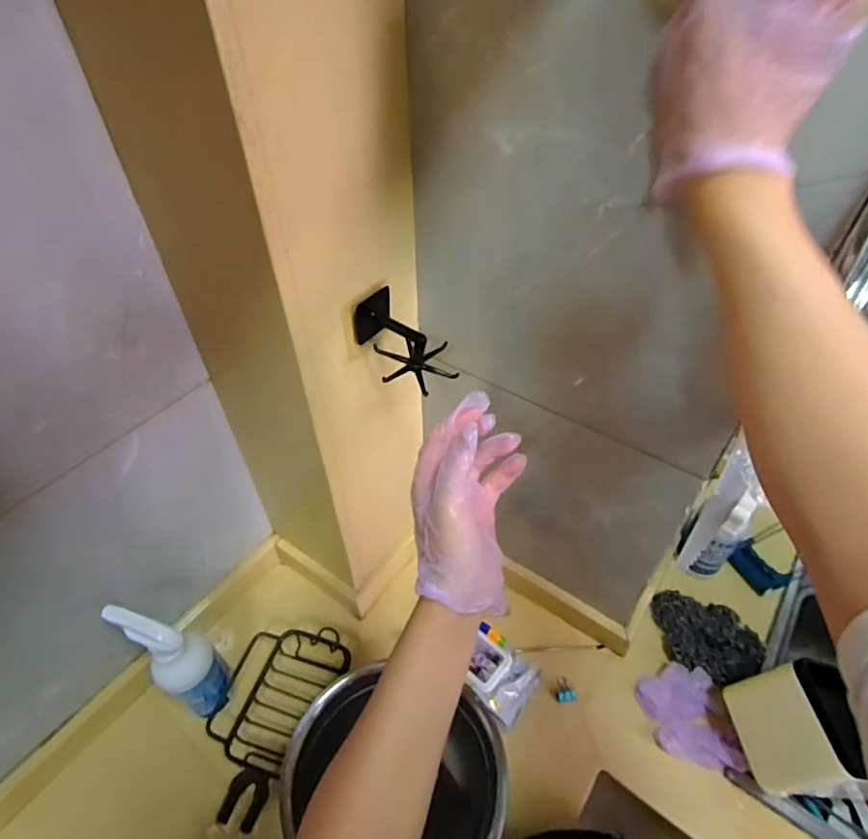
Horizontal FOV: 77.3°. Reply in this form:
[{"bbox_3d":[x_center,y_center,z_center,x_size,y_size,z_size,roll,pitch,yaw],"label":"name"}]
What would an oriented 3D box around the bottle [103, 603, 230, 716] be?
[{"bbox_3d":[-0.304,0.277,0.643,0.088,0.189,0.065,26,52,24],"label":"bottle"}]

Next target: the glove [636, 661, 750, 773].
[{"bbox_3d":[0.320,0.377,0.688,0.091,0.028,0.122,-8,47,-6],"label":"glove"}]

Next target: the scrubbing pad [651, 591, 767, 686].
[{"bbox_3d":[0.375,0.295,0.752,0.103,0.029,0.134,-15,48,-13],"label":"scrubbing pad"}]

